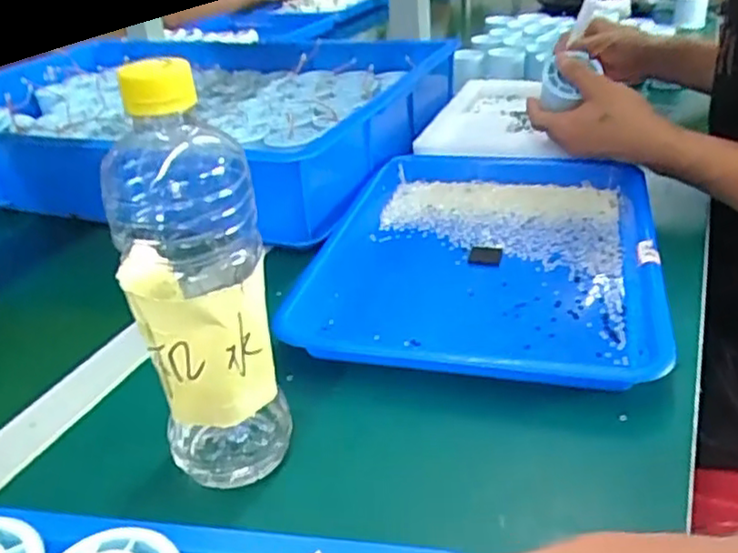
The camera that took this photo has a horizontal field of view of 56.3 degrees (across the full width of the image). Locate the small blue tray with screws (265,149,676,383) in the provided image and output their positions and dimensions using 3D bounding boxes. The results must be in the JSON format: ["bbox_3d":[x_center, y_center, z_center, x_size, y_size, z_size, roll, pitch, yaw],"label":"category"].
[{"bbox_3d":[0.092,-0.022,0.556,0.258,0.034,0.319,6,33,13],"label":"small blue tray with screws"}]

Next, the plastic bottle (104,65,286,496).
[{"bbox_3d":[-0.082,0.005,0.335,0.061,0.207,0.058,4,32,10],"label":"plastic bottle"}]

